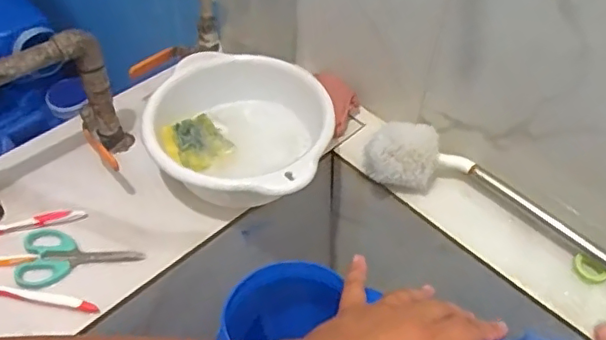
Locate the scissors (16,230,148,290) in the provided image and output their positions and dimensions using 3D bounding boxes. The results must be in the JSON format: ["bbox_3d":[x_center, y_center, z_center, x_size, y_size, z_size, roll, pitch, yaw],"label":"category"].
[{"bbox_3d":[-0.230,0.086,0.579,0.122,0.010,0.068,-5,49,-5],"label":"scissors"}]

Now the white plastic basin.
[{"bbox_3d":[-0.068,-0.043,0.636,0.189,0.075,0.201,0,49,0],"label":"white plastic basin"}]

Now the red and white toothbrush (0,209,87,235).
[{"bbox_3d":[-0.322,0.064,0.592,0.175,0.012,0.016,-12,50,-11],"label":"red and white toothbrush"}]

